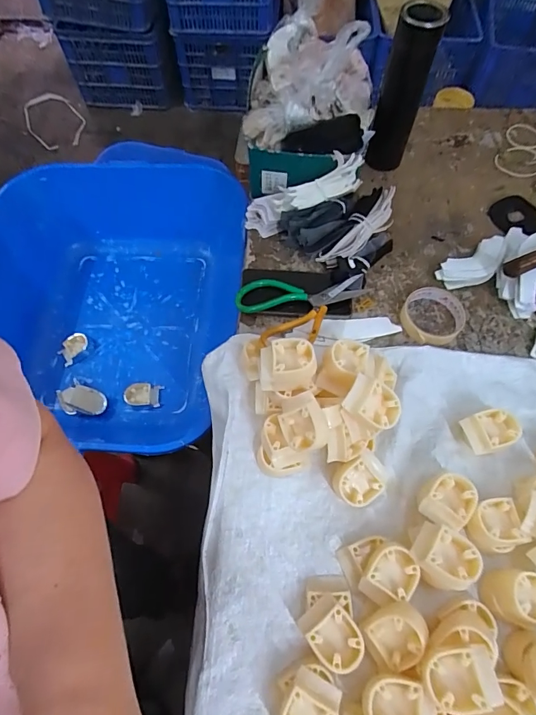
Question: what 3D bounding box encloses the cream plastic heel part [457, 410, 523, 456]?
[{"bbox_3d":[0.273,0.092,0.505,0.062,0.037,0.050,-18,65,-9],"label":"cream plastic heel part"}]

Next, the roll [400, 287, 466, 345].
[{"bbox_3d":[0.246,-0.060,0.590,0.099,0.020,0.089,-12,64,-7],"label":"roll"}]

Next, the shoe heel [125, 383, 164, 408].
[{"bbox_3d":[-0.247,0.073,0.806,0.070,0.015,0.045,5,64,2],"label":"shoe heel"}]

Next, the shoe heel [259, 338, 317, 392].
[{"bbox_3d":[0.022,0.007,0.468,0.062,0.035,0.050,-5,64,-2],"label":"shoe heel"}]

